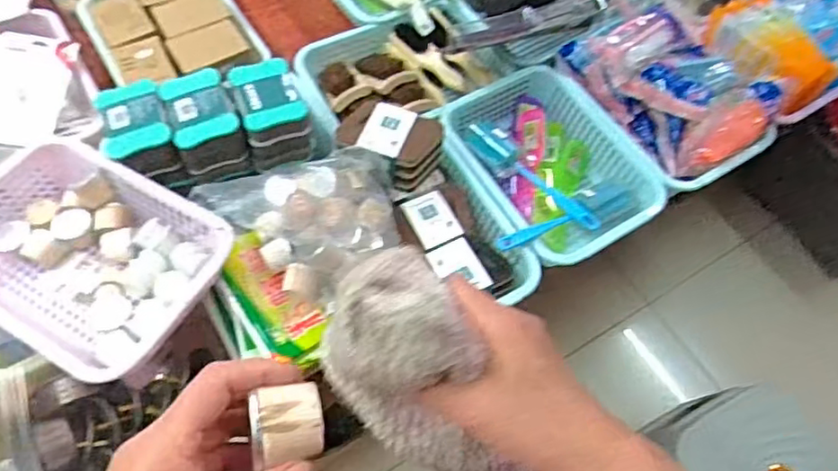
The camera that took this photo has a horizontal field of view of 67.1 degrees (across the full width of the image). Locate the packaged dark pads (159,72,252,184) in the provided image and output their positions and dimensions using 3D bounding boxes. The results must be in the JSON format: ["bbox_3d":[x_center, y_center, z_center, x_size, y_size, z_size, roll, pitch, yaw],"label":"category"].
[{"bbox_3d":[-0.282,-0.147,0.837,0.084,0.064,0.135,-18,64,-12],"label":"packaged dark pads"}]

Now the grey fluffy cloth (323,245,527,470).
[{"bbox_3d":[0.004,0.090,0.347,0.073,0.166,0.068,-32,29,-16],"label":"grey fluffy cloth"}]

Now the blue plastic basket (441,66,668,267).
[{"bbox_3d":[0.197,-0.109,0.980,0.253,0.083,0.328,-24,65,-14],"label":"blue plastic basket"}]

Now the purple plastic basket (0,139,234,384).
[{"bbox_3d":[-0.395,0.028,0.760,0.311,0.102,0.222,27,64,12],"label":"purple plastic basket"}]

